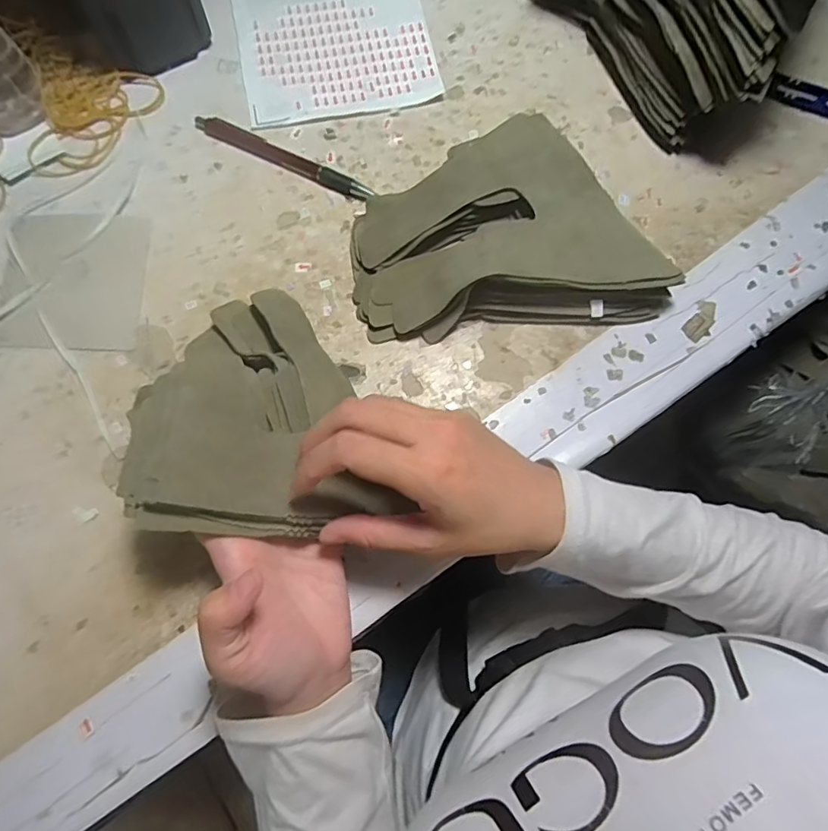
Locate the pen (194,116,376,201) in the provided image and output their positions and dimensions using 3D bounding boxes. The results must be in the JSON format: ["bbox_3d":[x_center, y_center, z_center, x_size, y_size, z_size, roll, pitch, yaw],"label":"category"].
[{"bbox_3d":[-0.091,-0.183,0.376,0.142,0.011,0.013,28,77,5],"label":"pen"}]

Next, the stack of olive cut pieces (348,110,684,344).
[{"bbox_3d":[0.056,-0.122,0.354,0.195,0.037,0.136,-11,77,-4],"label":"stack of olive cut pieces"}]

